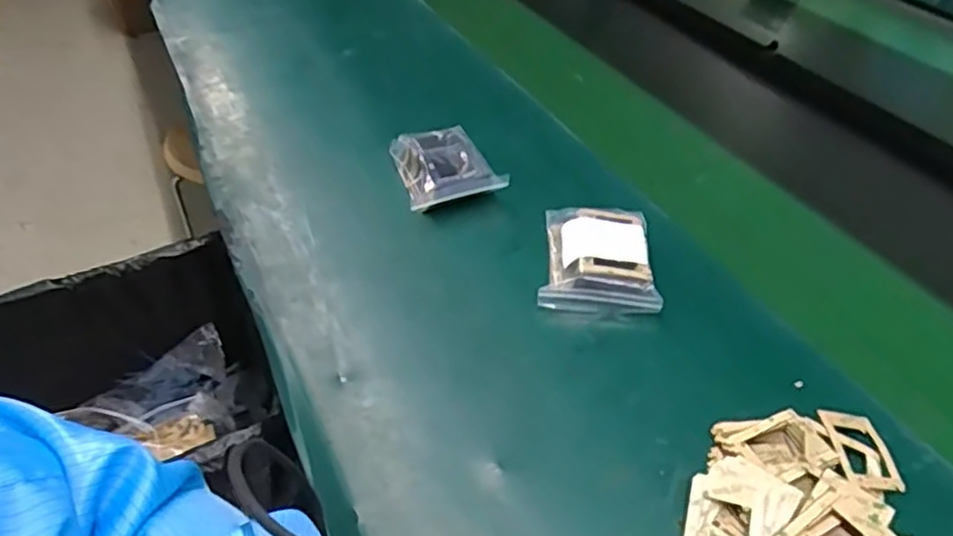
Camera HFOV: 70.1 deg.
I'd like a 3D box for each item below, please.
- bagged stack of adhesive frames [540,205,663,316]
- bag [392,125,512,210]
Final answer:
[{"bbox_3d":[0.094,-0.012,0.538,0.086,0.030,0.098,0,44,3],"label":"bagged stack of adhesive frames"},{"bbox_3d":[-0.028,-0.095,0.630,0.088,0.036,0.098,-13,45,-11],"label":"bag"}]

